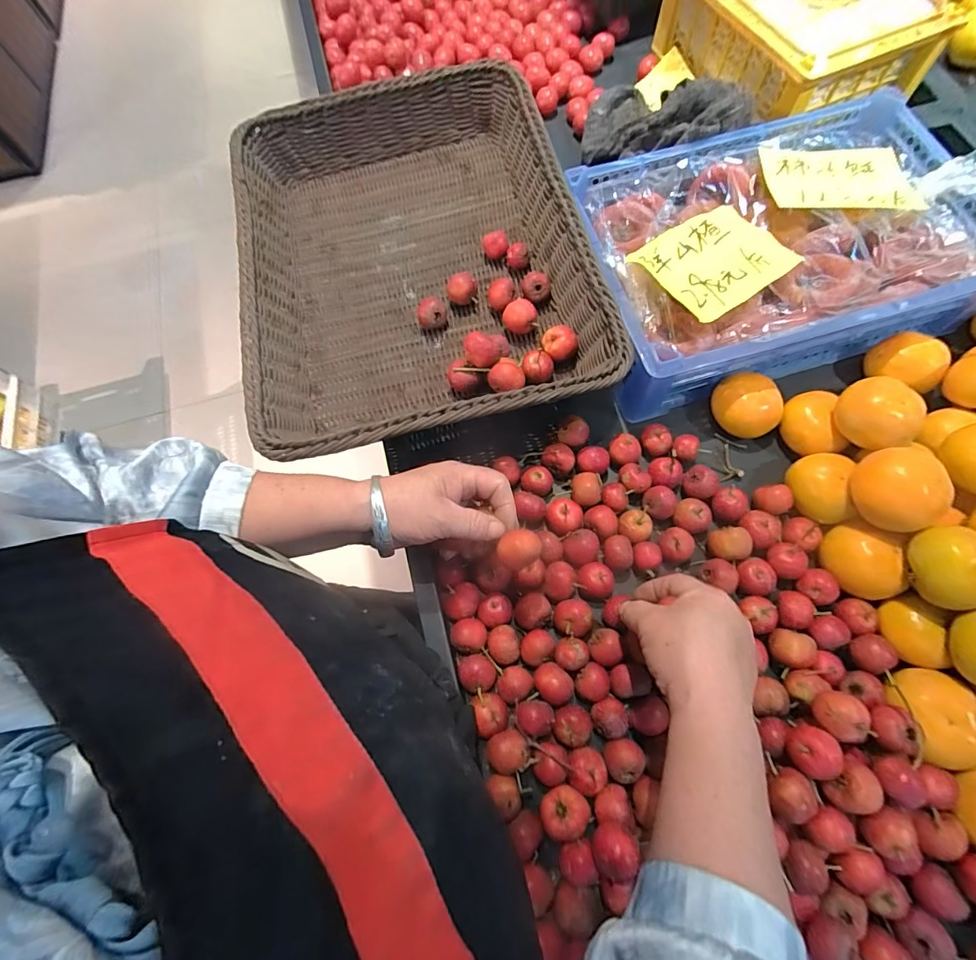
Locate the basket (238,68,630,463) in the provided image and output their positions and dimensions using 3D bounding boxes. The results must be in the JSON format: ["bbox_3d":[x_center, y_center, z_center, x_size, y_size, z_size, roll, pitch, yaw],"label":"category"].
[{"bbox_3d":[-0.089,-0.262,0.533,0.362,0.083,0.506,-12,69,-4],"label":"basket"}]

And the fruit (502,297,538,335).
[{"bbox_3d":[0.036,-0.182,0.517,0.037,0.036,0.034,8,71,6],"label":"fruit"}]

